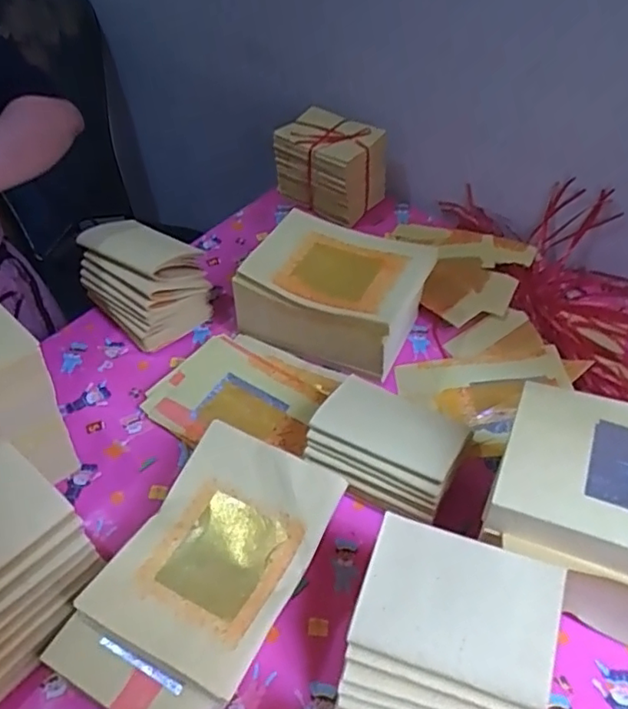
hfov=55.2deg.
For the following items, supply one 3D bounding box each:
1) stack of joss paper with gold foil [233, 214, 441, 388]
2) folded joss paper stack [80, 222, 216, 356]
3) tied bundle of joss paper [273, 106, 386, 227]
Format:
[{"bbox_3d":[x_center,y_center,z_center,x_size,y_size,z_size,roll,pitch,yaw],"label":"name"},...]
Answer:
[{"bbox_3d":[0.028,-0.083,0.848,0.236,0.138,0.163,16,47,20],"label":"stack of joss paper with gold foil"},{"bbox_3d":[-0.251,-0.112,0.901,0.169,0.127,0.132,30,53,30],"label":"folded joss paper stack"},{"bbox_3d":[0.024,-0.330,1.060,0.174,0.148,0.111,21,49,24],"label":"tied bundle of joss paper"}]

